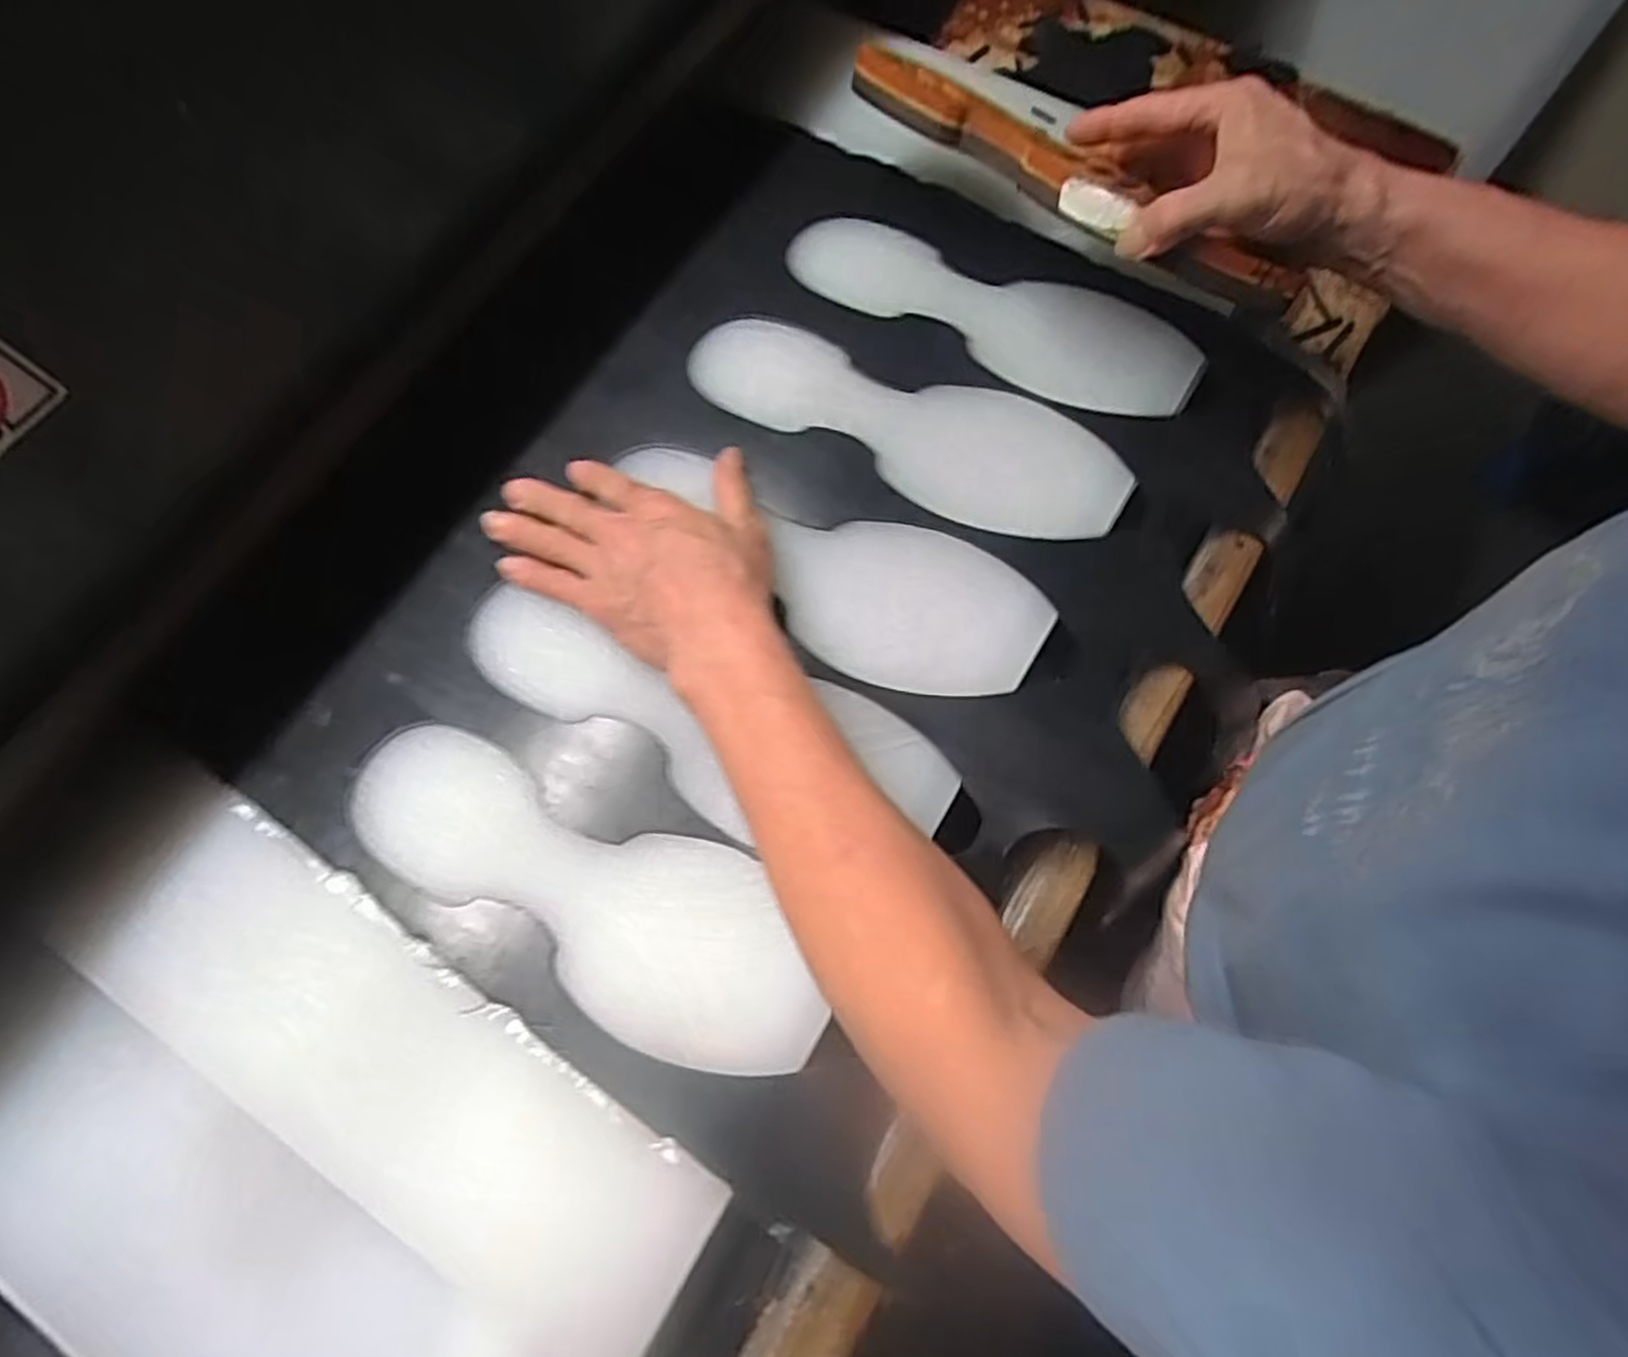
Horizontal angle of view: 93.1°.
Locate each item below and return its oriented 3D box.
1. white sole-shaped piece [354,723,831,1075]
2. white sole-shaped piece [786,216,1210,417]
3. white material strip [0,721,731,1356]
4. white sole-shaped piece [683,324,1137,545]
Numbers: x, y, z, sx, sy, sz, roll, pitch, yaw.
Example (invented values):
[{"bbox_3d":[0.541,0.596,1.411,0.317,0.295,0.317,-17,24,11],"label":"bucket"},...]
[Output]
[{"bbox_3d":[-0.116,0.107,0.386,0.259,0.009,0.094,24,74,9],"label":"white sole-shaped piece"},{"bbox_3d":[0.112,-0.234,0.499,0.269,0.010,0.089,21,74,8],"label":"white sole-shaped piece"},{"bbox_3d":[-0.224,0.164,0.365,0.385,0.012,0.104,29,75,10],"label":"white material strip"},{"bbox_3d":[0.053,-0.155,0.469,0.274,0.009,0.089,24,74,9],"label":"white sole-shaped piece"}]

